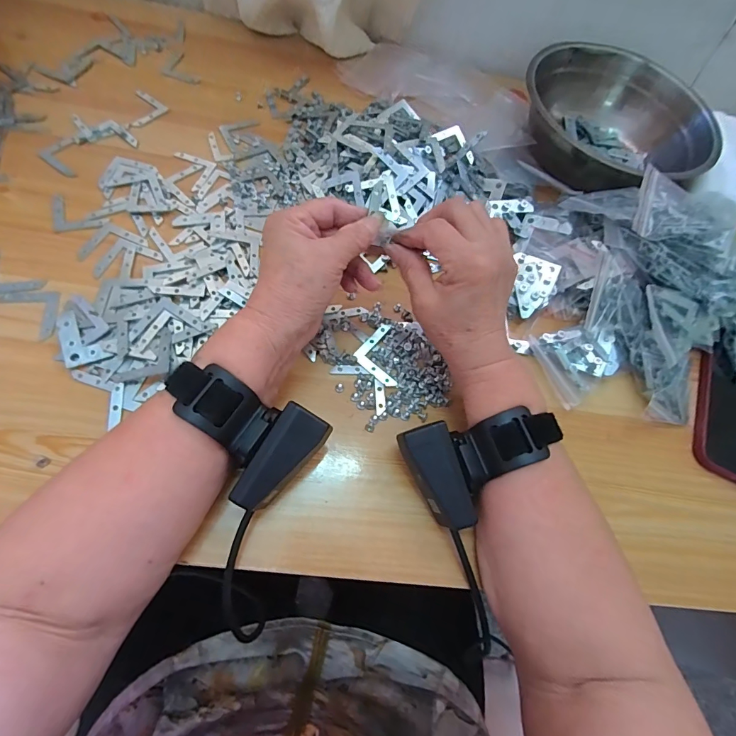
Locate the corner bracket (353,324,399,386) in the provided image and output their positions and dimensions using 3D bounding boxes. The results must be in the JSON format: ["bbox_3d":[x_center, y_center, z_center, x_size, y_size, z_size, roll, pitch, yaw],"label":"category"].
[{"bbox_3d":[0.006,-0.010,0.329,0.030,0.004,0.055,-7,69,3],"label":"corner bracket"}]

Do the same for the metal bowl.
[{"bbox_3d":[0.269,-0.269,0.449,0.182,0.072,0.184,1,63,-3],"label":"metal bowl"}]

